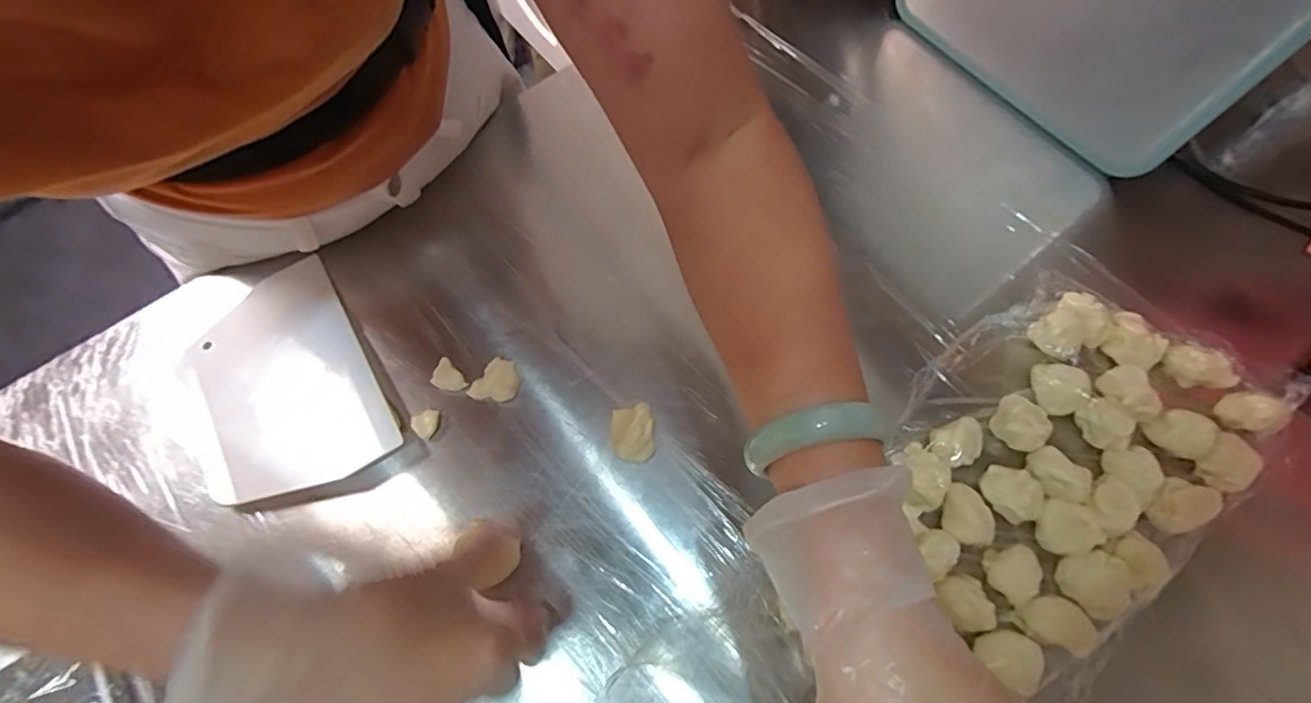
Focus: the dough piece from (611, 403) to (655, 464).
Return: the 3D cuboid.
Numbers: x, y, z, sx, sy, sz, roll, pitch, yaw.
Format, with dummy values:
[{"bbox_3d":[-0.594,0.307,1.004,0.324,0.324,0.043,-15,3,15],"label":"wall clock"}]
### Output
[{"bbox_3d":[-0.016,0.057,0.394,0.028,0.033,0.036,-6,68,-4],"label":"dough piece"}]

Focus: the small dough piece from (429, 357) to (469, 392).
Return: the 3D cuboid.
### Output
[{"bbox_3d":[-0.156,0.020,0.420,0.020,0.008,0.028,-41,74,-15],"label":"small dough piece"}]

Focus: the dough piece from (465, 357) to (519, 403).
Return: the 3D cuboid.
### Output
[{"bbox_3d":[-0.117,0.025,0.417,0.031,0.011,0.036,36,72,12],"label":"dough piece"}]

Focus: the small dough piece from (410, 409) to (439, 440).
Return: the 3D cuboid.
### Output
[{"bbox_3d":[-0.166,0.051,0.407,0.017,0.007,0.021,28,70,10],"label":"small dough piece"}]

